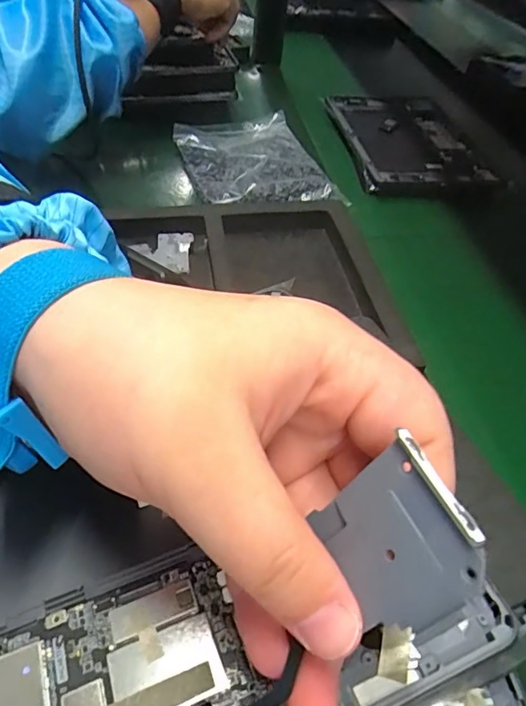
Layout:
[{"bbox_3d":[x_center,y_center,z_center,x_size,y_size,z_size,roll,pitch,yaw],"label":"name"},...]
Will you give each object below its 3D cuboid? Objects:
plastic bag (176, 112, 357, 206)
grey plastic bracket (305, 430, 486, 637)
[{"bbox_3d":[-0.011,-0.214,0.572,0.135,0.031,0.234,-13,50,-21],"label":"plastic bag"},{"bbox_3d":[0.027,0.039,0.104,0.004,0.034,0.031,7,41,-40],"label":"grey plastic bracket"}]

